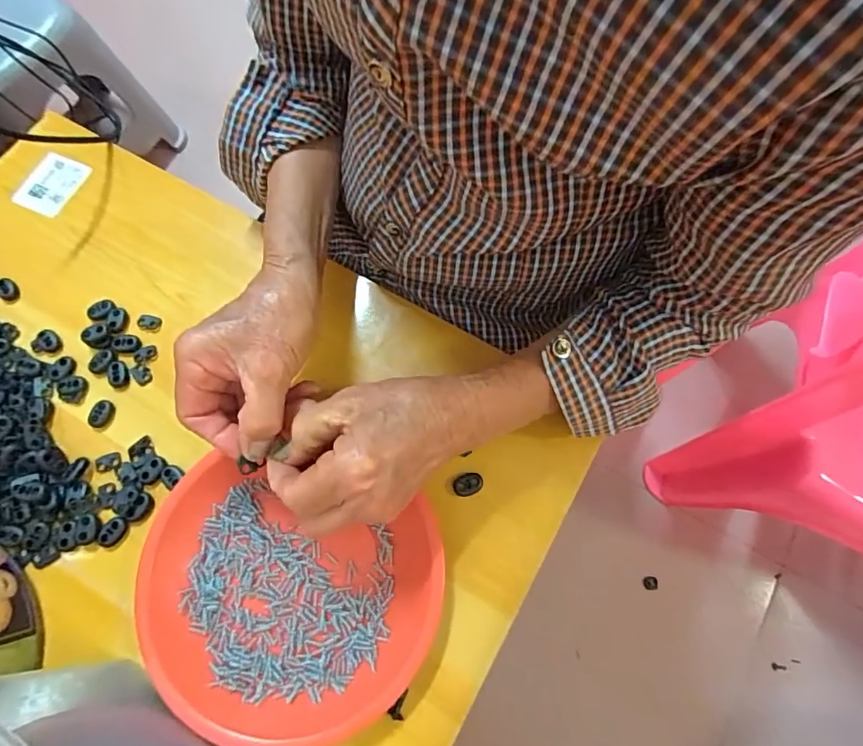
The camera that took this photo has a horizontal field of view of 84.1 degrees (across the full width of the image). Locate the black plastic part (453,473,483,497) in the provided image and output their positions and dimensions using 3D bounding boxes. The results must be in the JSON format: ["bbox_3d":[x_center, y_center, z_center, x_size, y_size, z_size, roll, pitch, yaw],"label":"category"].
[{"bbox_3d":[0.027,0.082,0.351,0.022,0.004,0.016,-16,72,-5],"label":"black plastic part"}]

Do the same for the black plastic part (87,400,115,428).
[{"bbox_3d":[-0.258,0.032,0.374,0.015,0.008,0.021,0,71,1],"label":"black plastic part"}]

